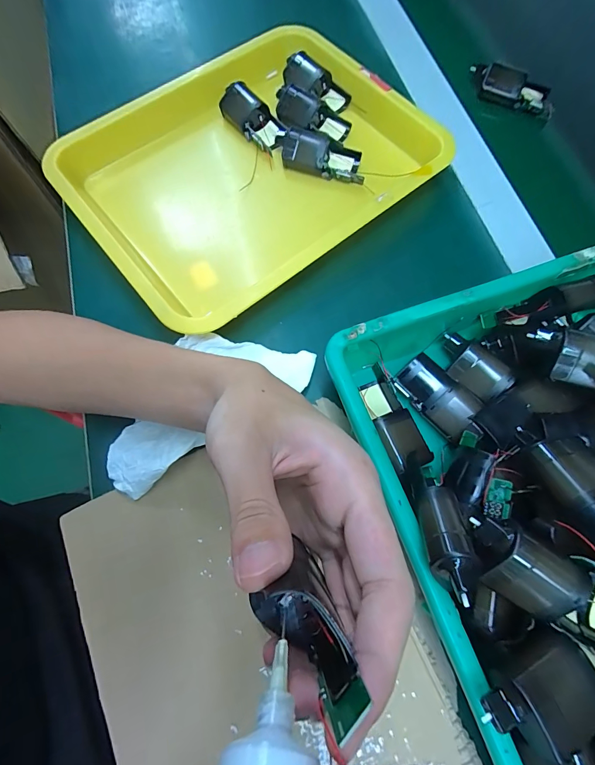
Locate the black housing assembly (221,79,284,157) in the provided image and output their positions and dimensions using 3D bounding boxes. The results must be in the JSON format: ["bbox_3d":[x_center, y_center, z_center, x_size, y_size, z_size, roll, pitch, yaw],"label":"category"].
[{"bbox_3d":[-0.043,-0.280,0.386,0.039,0.027,0.083,-37,75,-13],"label":"black housing assembly"}]

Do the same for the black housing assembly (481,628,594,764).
[{"bbox_3d":[0.118,0.153,0.179,0.057,0.024,0.035,-20,72,-8],"label":"black housing assembly"}]

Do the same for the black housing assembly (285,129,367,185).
[{"bbox_3d":[0.026,-0.227,0.367,0.080,0.029,0.036,8,71,2],"label":"black housing assembly"}]

